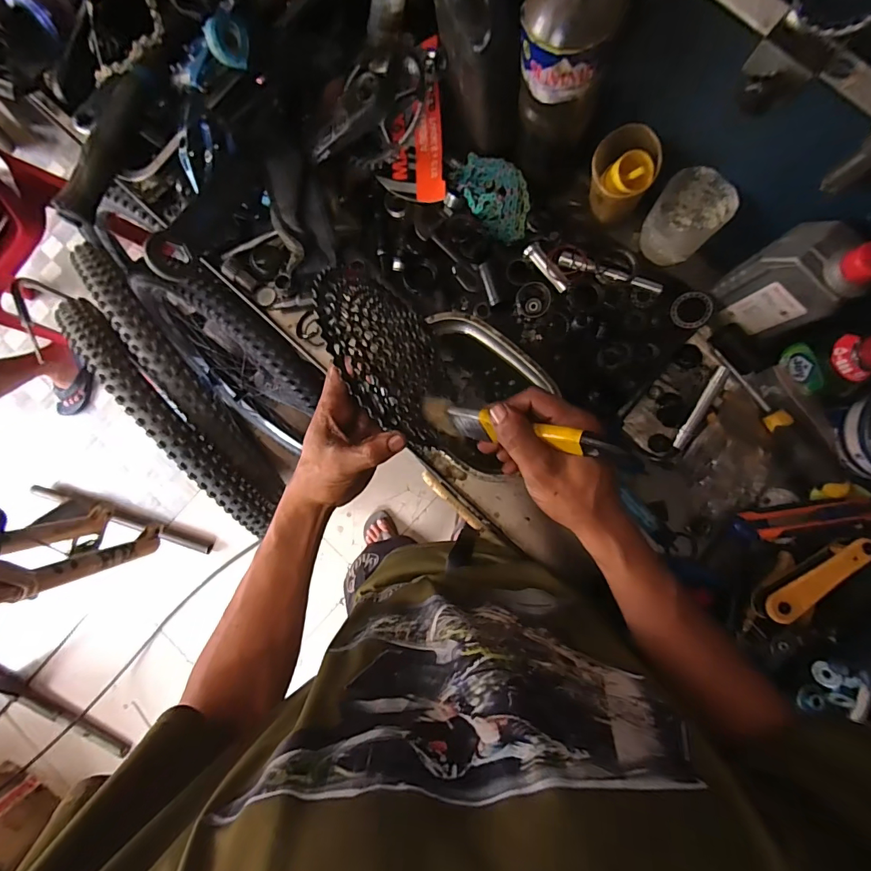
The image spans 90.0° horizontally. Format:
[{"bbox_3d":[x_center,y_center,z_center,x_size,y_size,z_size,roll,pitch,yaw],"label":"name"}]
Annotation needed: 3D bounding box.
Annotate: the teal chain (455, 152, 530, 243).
[{"bbox_3d":[0.076,-0.295,0.536,0.060,0.041,0.109,-35,84,2],"label":"teal chain"}]

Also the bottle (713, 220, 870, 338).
[{"bbox_3d":[0.350,-0.152,0.436,0.055,0.171,0.083,-38,84,2],"label":"bottle"}]

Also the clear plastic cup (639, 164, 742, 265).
[{"bbox_3d":[0.276,-0.240,0.483,0.071,0.080,0.060,26,89,6],"label":"clear plastic cup"}]

